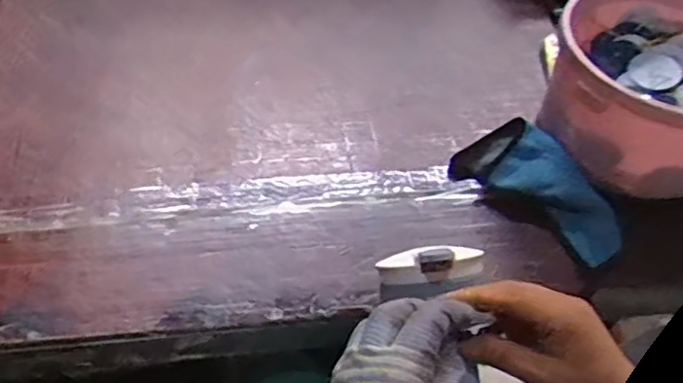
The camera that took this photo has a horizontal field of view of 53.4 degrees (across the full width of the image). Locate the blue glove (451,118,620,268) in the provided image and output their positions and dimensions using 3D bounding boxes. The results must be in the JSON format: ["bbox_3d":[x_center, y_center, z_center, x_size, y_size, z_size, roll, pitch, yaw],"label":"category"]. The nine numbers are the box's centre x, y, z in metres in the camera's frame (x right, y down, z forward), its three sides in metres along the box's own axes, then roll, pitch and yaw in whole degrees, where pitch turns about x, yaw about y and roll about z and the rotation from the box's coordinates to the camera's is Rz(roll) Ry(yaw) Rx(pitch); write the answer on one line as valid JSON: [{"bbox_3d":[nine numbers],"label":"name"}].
[{"bbox_3d":[0.210,-0.010,0.700,0.188,0.036,0.092,35,55,25],"label":"blue glove"}]

